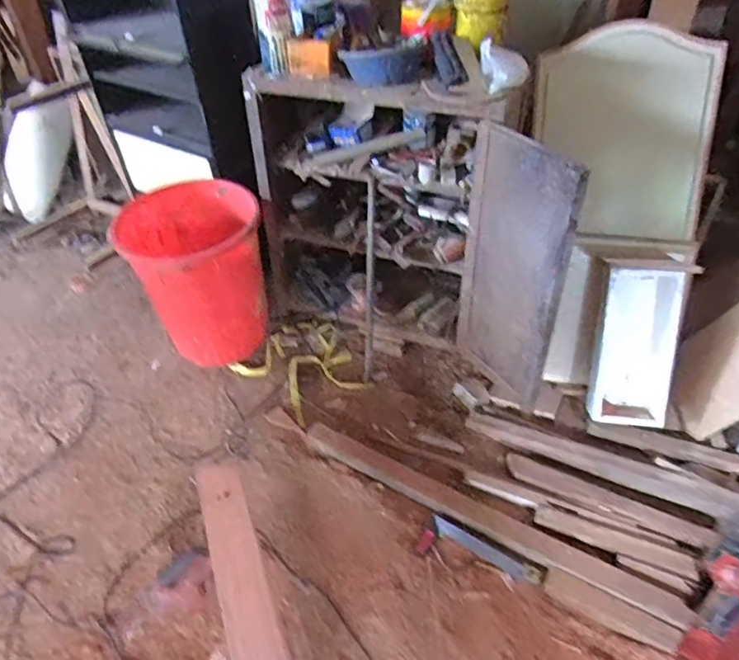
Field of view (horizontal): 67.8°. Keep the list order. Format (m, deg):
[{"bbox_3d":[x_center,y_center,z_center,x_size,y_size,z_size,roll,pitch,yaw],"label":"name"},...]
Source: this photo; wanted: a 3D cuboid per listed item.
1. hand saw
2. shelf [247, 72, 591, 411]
[{"bbox_3d":[0.312,0.645,1.552,0.337,0.026,0.120,19,45,23],"label":"hand saw"},{"bbox_3d":[0.155,-0.326,1.811,1.050,0.915,0.398,25,48,29],"label":"shelf"}]

